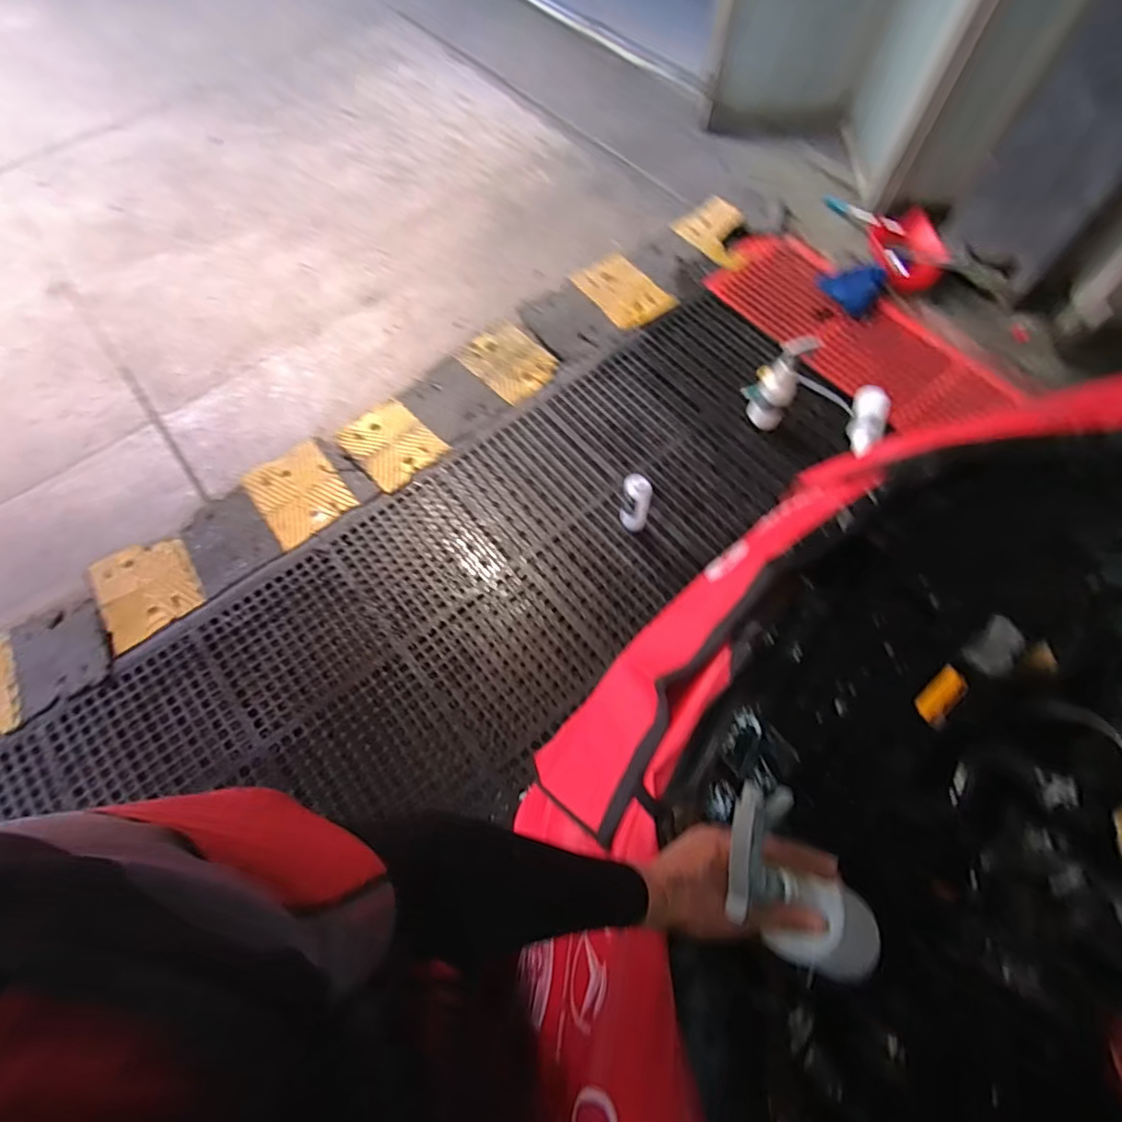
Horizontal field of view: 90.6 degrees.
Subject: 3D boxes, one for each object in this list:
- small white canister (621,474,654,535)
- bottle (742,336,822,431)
[{"bbox_3d":[0.205,-0.153,1.555,0.081,0.213,0.081,16,66,8],"label":"small white canister"},{"bbox_3d":[0.653,-0.544,1.693,0.141,0.284,0.136,27,69,11],"label":"bottle"}]

